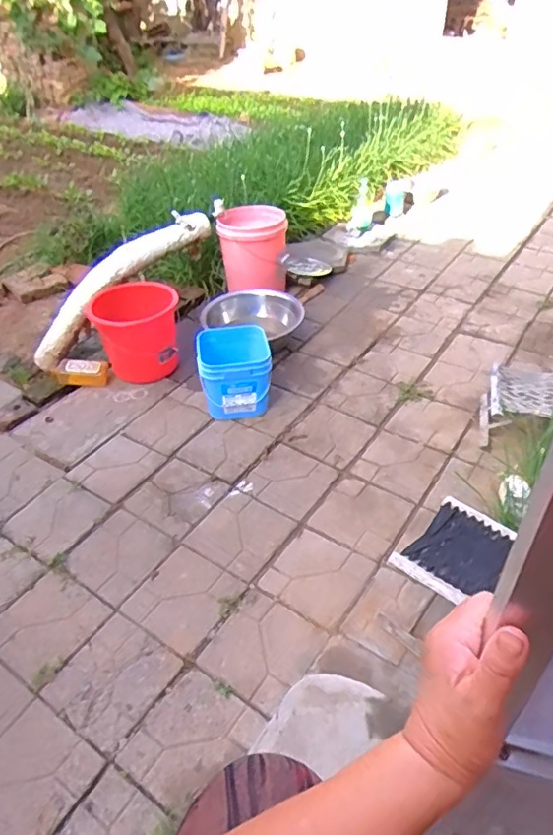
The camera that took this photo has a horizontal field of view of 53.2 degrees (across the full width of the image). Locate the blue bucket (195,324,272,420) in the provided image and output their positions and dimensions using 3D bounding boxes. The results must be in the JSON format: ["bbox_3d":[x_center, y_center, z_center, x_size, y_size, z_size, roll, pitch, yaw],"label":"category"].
[{"bbox_3d":[-0.138,-0.150,1.849,0.225,0.237,0.246,0,40,0],"label":"blue bucket"}]

